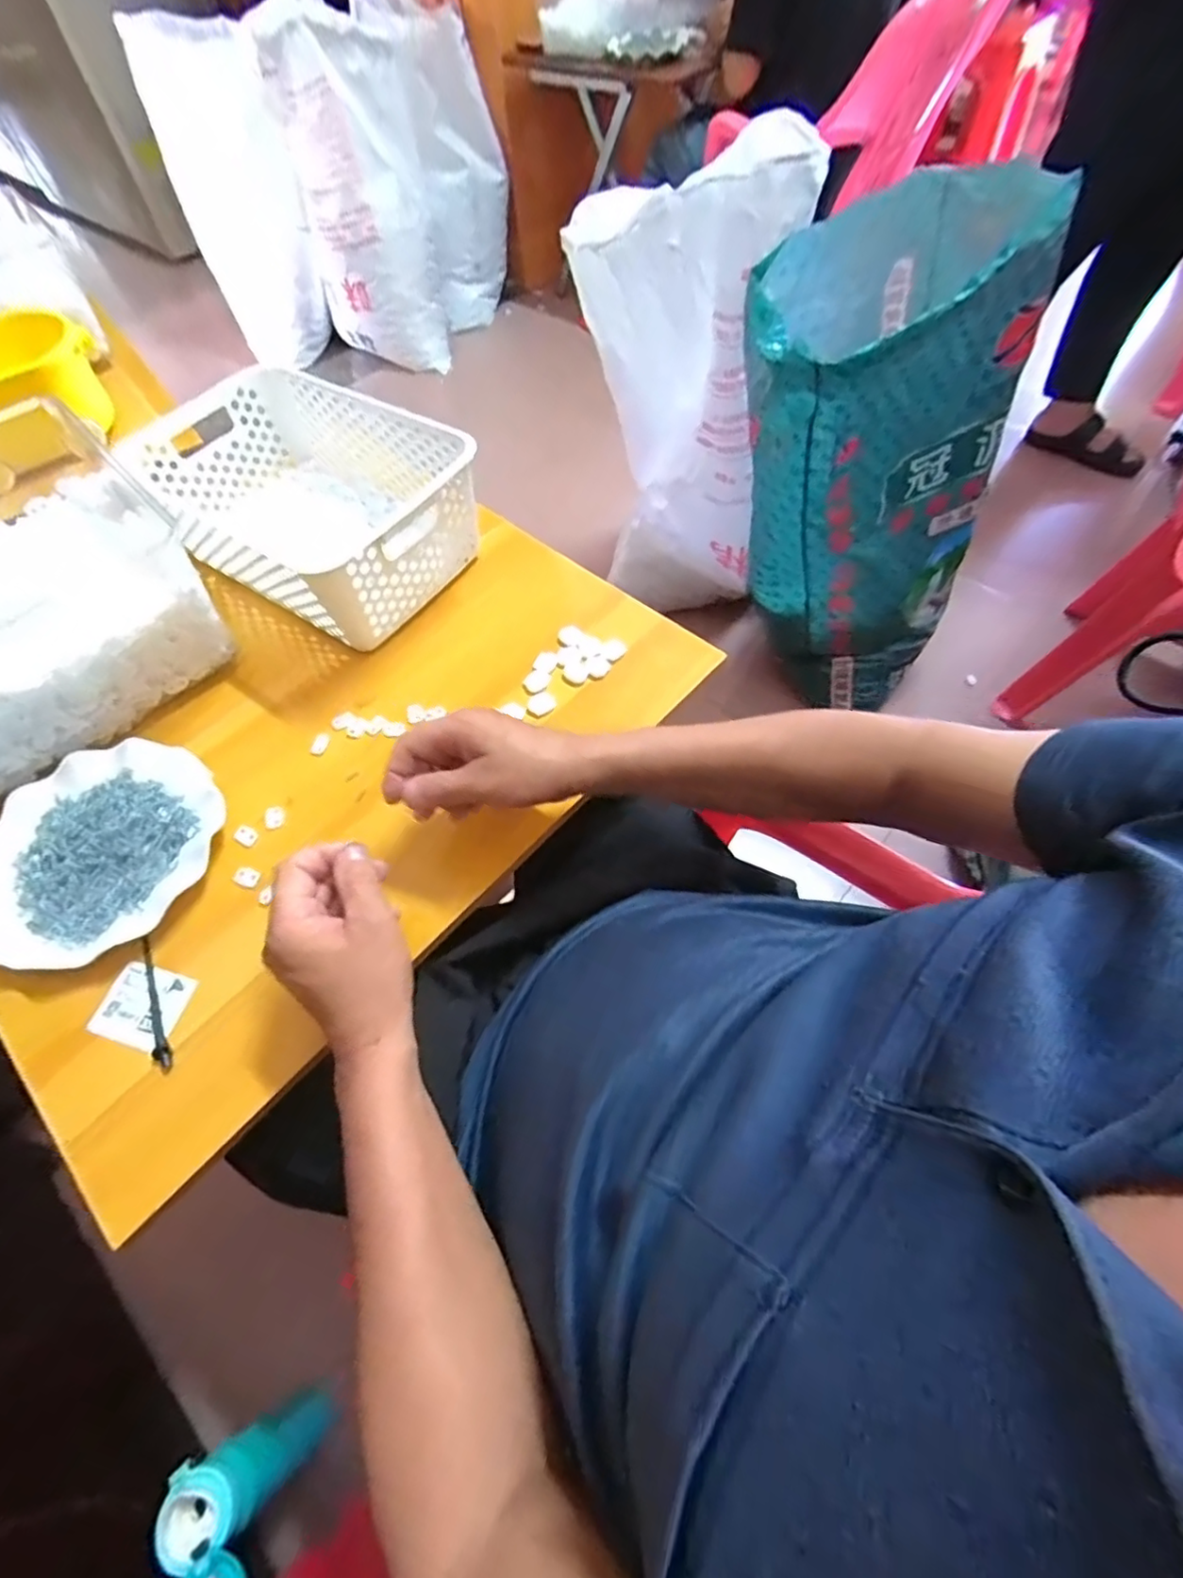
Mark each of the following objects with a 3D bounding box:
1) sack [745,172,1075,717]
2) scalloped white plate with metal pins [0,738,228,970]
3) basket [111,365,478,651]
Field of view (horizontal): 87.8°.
[{"bbox_3d":[0.393,-0.434,0.913,0.367,0.599,0.308,2,60,4],"label":"sack"},{"bbox_3d":[-0.385,0.047,0.483,0.183,0.022,0.177,-1,60,2],"label":"scalloped white plate with metal pins"},{"bbox_3d":[-0.272,-0.281,0.618,0.304,0.132,0.194,30,66,19],"label":"basket"}]

